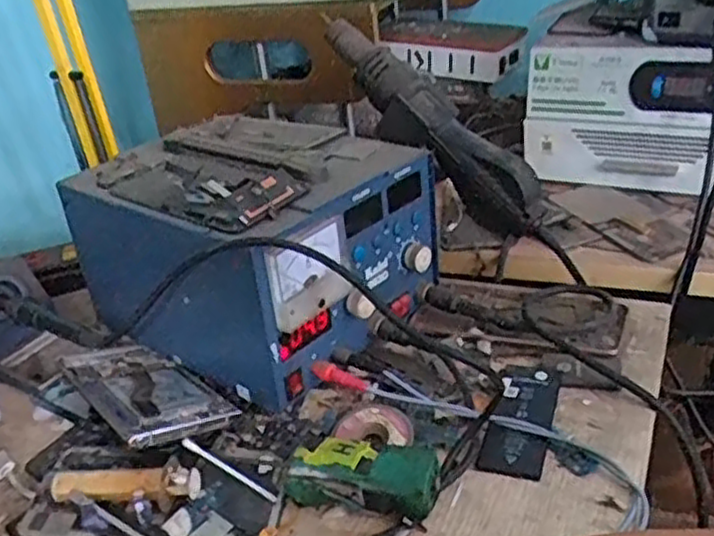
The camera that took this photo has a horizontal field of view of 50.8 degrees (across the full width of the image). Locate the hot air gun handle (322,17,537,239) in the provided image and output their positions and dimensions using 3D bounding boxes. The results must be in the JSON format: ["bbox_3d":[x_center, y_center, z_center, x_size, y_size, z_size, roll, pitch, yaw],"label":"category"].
[{"bbox_3d":[0.055,-0.118,0.597,0.038,0.061,0.230,-30,70,-37],"label":"hot air gun handle"}]

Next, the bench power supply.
[{"bbox_3d":[-0.077,-0.023,0.581,0.241,0.141,0.188,14,35,34],"label":"bench power supply"}]

